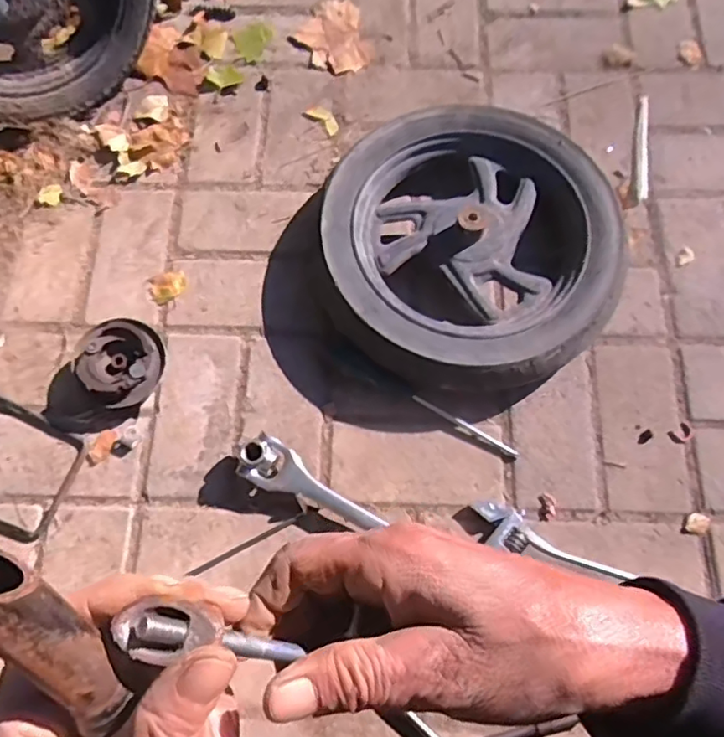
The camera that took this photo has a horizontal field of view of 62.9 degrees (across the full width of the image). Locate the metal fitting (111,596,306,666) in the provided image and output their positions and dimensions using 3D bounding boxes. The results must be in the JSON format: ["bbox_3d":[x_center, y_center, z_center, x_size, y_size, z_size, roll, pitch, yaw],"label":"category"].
[{"bbox_3d":[-0.049,0.095,0.206,0.067,0.015,0.018,28,69,-34],"label":"metal fitting"}]

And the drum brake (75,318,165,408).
[{"bbox_3d":[-0.270,-0.003,0.663,0.096,0.049,0.093,-12,72,-3],"label":"drum brake"}]

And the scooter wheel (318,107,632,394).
[{"bbox_3d":[0.125,-0.142,0.692,0.331,0.075,0.334,0,72,1],"label":"scooter wheel"}]

